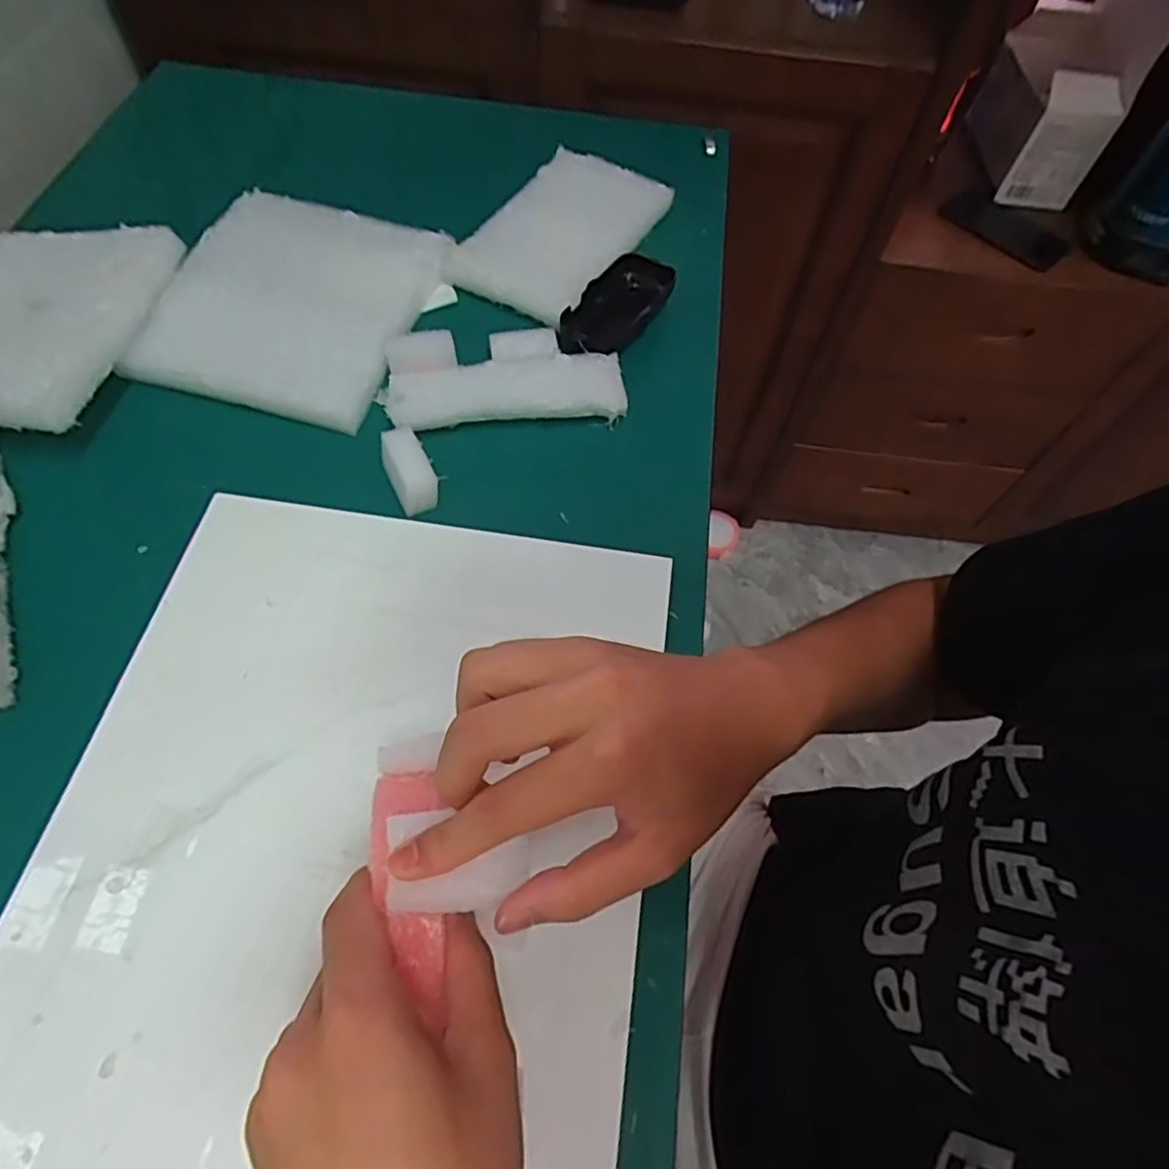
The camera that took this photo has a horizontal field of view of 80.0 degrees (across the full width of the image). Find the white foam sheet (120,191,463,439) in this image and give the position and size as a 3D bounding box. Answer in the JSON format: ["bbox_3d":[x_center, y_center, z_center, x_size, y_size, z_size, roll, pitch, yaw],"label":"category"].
[{"bbox_3d":[-0.225,-0.224,0.541,0.188,0.020,0.214,13,61,2],"label":"white foam sheet"}]

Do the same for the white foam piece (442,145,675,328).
[{"bbox_3d":[-0.017,-0.304,0.602,0.120,0.034,0.194,27,62,12],"label":"white foam piece"}]

